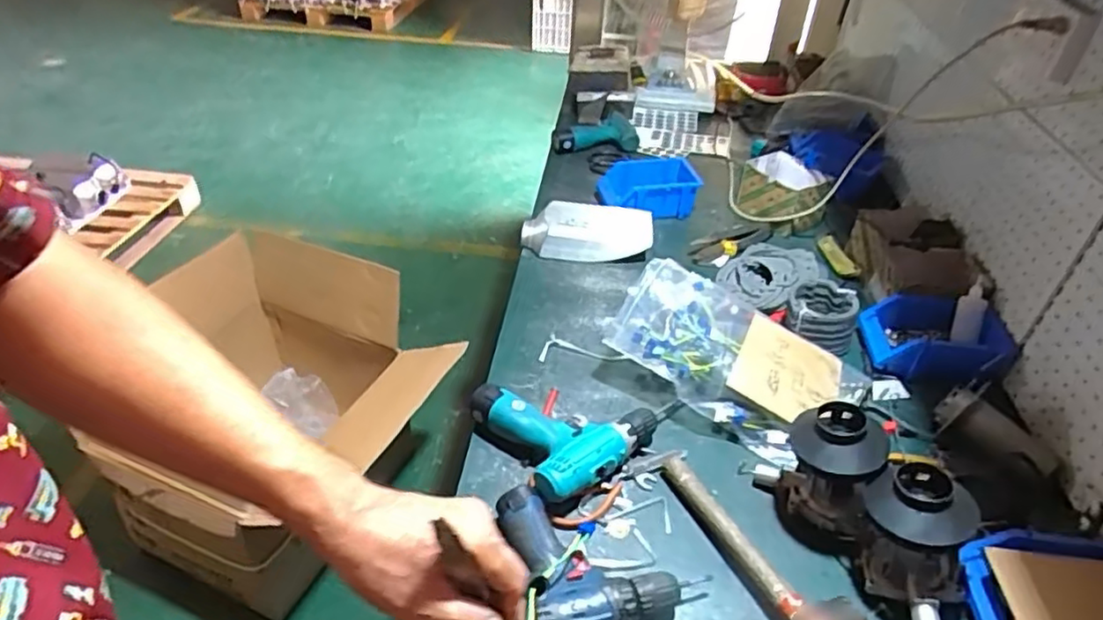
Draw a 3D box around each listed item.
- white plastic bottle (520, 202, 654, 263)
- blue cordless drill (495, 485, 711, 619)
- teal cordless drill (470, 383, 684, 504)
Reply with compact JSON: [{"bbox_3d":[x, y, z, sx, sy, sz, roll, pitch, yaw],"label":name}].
[{"bbox_3d":[0.064,-0.139,1.207,0.231,0.075,0.090,2,41,5],"label":"white plastic bottle"},{"bbox_3d":[0.049,0.261,0.722,0.190,0.057,0.184,-14,42,-13],"label":"blue cordless drill"},{"bbox_3d":[0.033,0.133,0.874,0.235,0.063,0.193,-30,48,-28],"label":"teal cordless drill"}]

